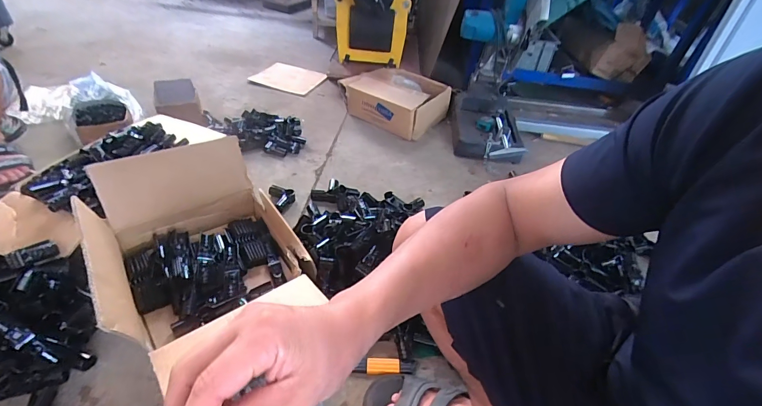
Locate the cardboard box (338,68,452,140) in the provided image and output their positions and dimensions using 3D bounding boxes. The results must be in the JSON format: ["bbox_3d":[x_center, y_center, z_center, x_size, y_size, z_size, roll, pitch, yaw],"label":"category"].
[{"bbox_3d":[0.063,-0.430,1.509,0.383,0.131,0.332,33,48,26],"label":"cardboard box"}]

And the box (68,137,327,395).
[{"bbox_3d":[-0.341,0.110,0.746,0.336,0.236,0.463,-22,49,-28],"label":"box"}]

